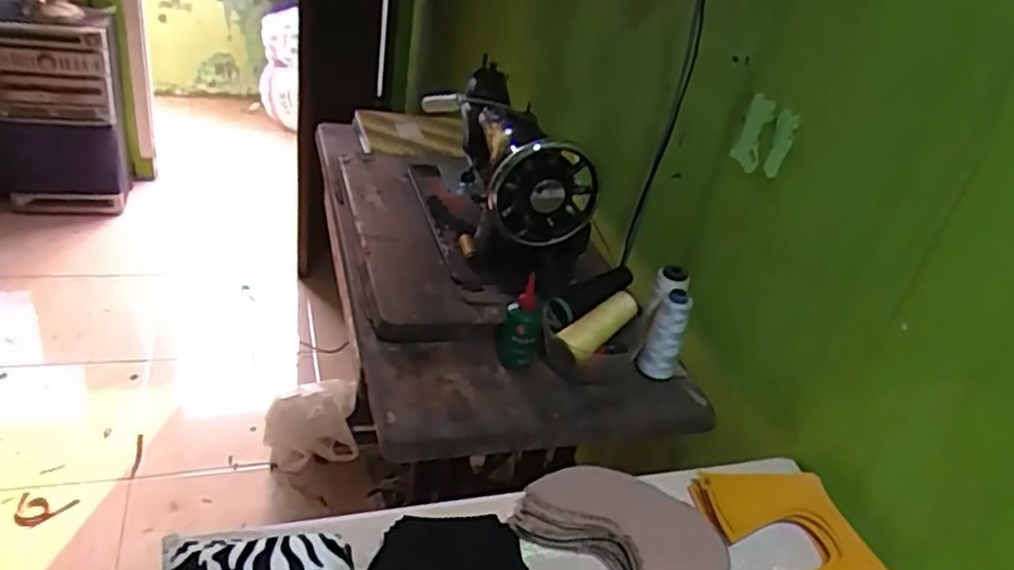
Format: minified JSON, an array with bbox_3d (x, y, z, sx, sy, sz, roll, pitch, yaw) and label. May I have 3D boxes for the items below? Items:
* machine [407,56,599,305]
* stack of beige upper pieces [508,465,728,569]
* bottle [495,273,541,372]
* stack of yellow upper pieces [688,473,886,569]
[{"bbox_3d":[-0.021,-0.165,1.053,0.163,0.204,0.417,-4,33,-18],"label":"machine"},{"bbox_3d":[0.104,0.237,0.625,0.172,0.042,0.176,-6,33,-21],"label":"stack of beige upper pieces"},{"bbox_3d":[0.015,0.048,0.858,0.048,0.110,0.044,8,31,1],"label":"bottle"},{"bbox_3d":[0.261,0.236,0.672,0.128,0.030,0.168,-3,32,-16],"label":"stack of yellow upper pieces"}]

